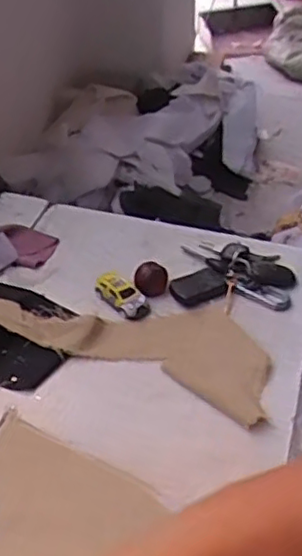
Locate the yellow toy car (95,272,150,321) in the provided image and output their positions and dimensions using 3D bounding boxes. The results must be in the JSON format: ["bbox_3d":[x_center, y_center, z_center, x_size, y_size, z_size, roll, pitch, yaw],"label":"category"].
[{"bbox_3d":[-0.030,0.015,0.661,0.028,0.021,0.063,-30,51,-29],"label":"yellow toy car"}]

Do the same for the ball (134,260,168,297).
[{"bbox_3d":[0.000,0.002,0.675,0.034,0.029,0.034,0,43,0],"label":"ball"}]

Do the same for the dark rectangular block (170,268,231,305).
[{"bbox_3d":[0.050,0.008,0.671,0.056,0.010,0.034,-17,45,-18],"label":"dark rectangular block"}]

